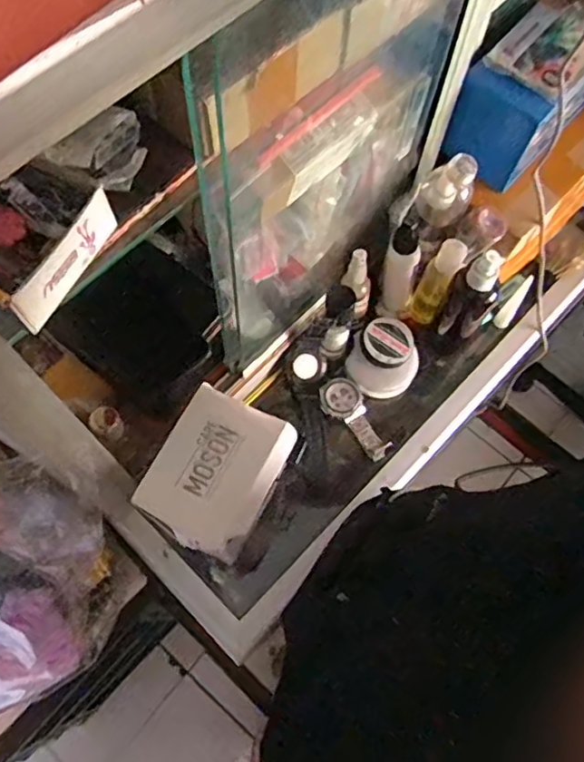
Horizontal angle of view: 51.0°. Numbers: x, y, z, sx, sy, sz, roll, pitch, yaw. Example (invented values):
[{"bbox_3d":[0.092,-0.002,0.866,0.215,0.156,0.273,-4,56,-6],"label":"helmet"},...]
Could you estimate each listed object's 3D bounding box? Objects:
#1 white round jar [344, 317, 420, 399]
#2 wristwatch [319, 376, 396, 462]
[{"bbox_3d":[0.104,-0.022,0.700,0.076,0.052,0.078,0,68,-1],"label":"white round jar"},{"bbox_3d":[0.069,0.043,0.684,0.044,0.019,0.103,-27,71,-11],"label":"wristwatch"}]

